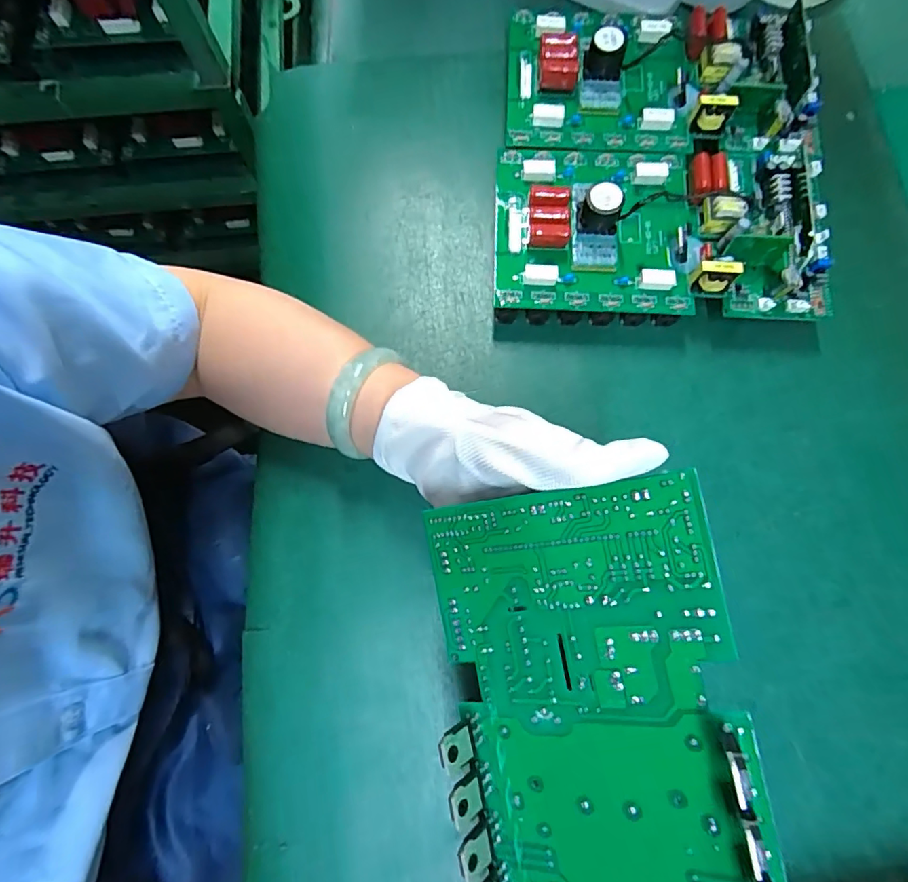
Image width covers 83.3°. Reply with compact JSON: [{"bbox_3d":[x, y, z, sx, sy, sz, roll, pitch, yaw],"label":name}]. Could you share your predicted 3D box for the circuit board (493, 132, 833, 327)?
[{"bbox_3d":[0.145,-0.153,0.365,0.231,0.051,0.137,1,78,1],"label":"circuit board"}]

